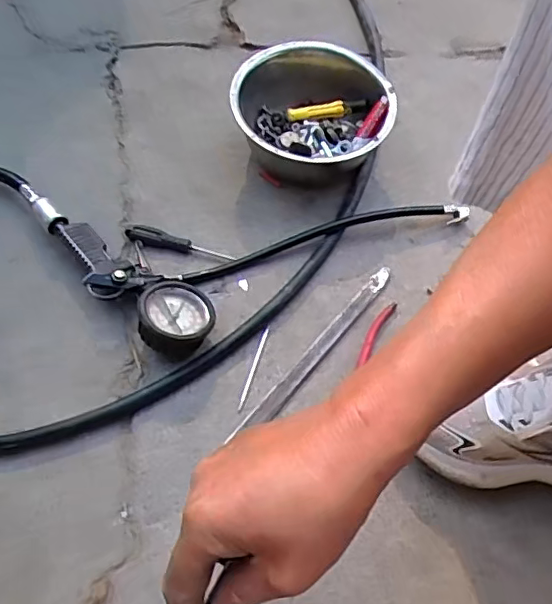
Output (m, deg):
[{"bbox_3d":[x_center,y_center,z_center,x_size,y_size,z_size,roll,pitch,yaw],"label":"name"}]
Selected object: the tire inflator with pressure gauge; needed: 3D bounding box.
[{"bbox_3d":[-0.030,-0.117,0.649,0.424,0.048,0.271,-29,65,-17],"label":"tire inflator with pressure gauge"}]

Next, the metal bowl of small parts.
[{"bbox_3d":[0.042,-0.219,0.685,0.179,0.091,0.178,1,60,-2],"label":"metal bowl of small parts"}]

